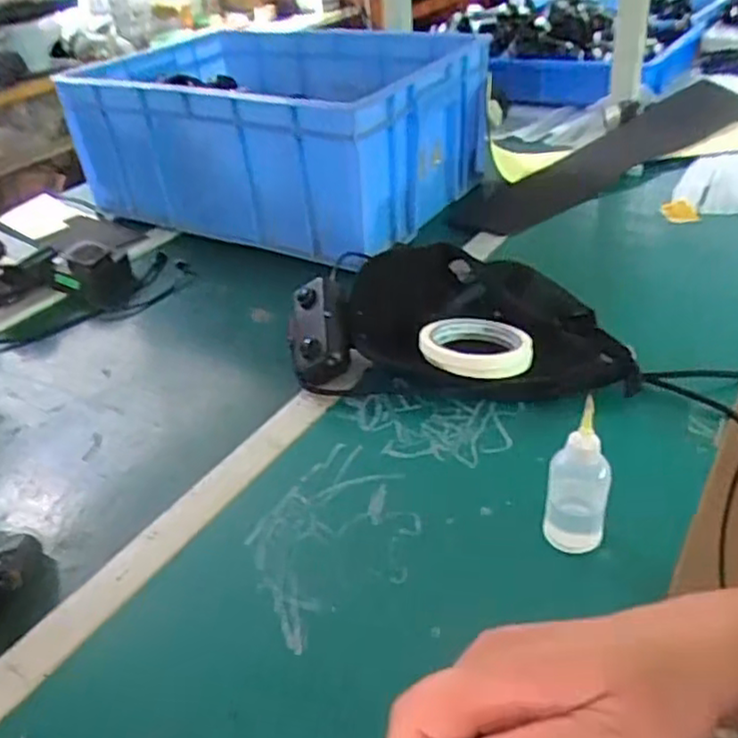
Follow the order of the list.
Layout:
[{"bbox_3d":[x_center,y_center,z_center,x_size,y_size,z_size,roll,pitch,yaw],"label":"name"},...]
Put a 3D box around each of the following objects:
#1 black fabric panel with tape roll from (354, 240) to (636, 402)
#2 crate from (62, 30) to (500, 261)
[{"bbox_3d":[0.108,-0.045,0.643,0.249,0.077,0.164,-2,34,7],"label":"black fabric panel with tape roll"},{"bbox_3d":[-0.124,-0.341,1.005,0.512,0.222,0.369,13,39,27],"label":"crate"}]

